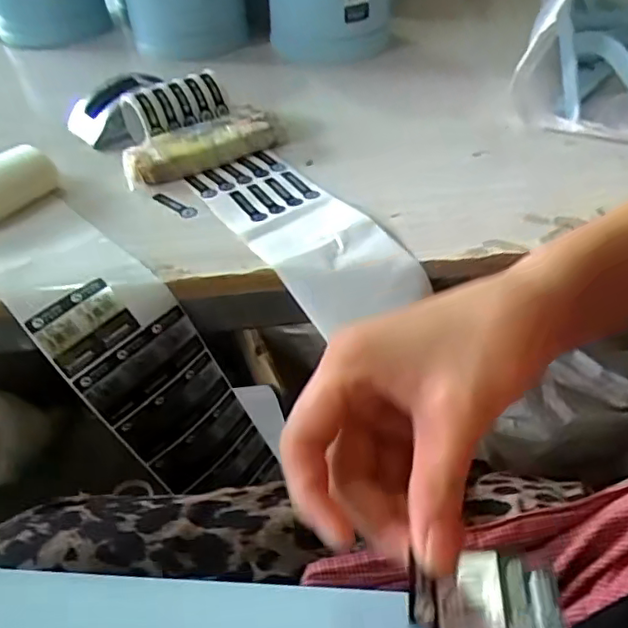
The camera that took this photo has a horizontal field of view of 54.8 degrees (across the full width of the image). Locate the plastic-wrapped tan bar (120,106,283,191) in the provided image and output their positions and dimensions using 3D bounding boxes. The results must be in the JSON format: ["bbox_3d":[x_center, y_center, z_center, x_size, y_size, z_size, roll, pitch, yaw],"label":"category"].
[{"bbox_3d":[-0.115,-0.168,0.605,0.154,0.031,0.049,-23,47,-20],"label":"plastic-wrapped tan bar"}]

